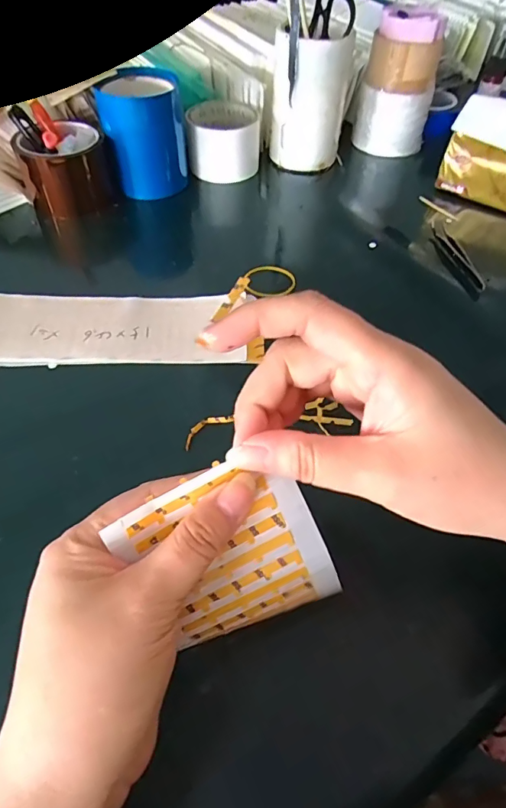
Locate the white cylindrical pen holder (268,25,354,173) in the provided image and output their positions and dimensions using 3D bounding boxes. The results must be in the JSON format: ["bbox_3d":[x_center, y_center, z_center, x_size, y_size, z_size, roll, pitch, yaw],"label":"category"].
[{"bbox_3d":[0.064,-0.356,0.535,0.072,0.128,0.067,1,53,-1],"label":"white cylindrical pen holder"}]

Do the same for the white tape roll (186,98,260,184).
[{"bbox_3d":[-0.037,-0.325,0.556,0.083,0.059,0.086,1,53,-1],"label":"white tape roll"}]

